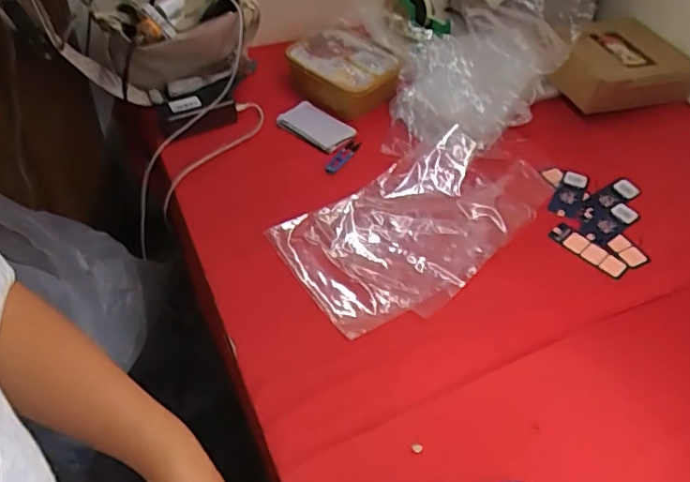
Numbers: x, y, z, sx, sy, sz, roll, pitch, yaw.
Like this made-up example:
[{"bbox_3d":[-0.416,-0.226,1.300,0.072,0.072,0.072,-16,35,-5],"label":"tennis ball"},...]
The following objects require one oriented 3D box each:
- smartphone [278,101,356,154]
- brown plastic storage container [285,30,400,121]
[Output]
[{"bbox_3d":[-0.051,-0.209,0.993,0.135,0.016,0.085,35,54,26],"label":"smartphone"},{"bbox_3d":[-0.008,-0.337,1.077,0.209,0.075,0.166,36,54,26],"label":"brown plastic storage container"}]

